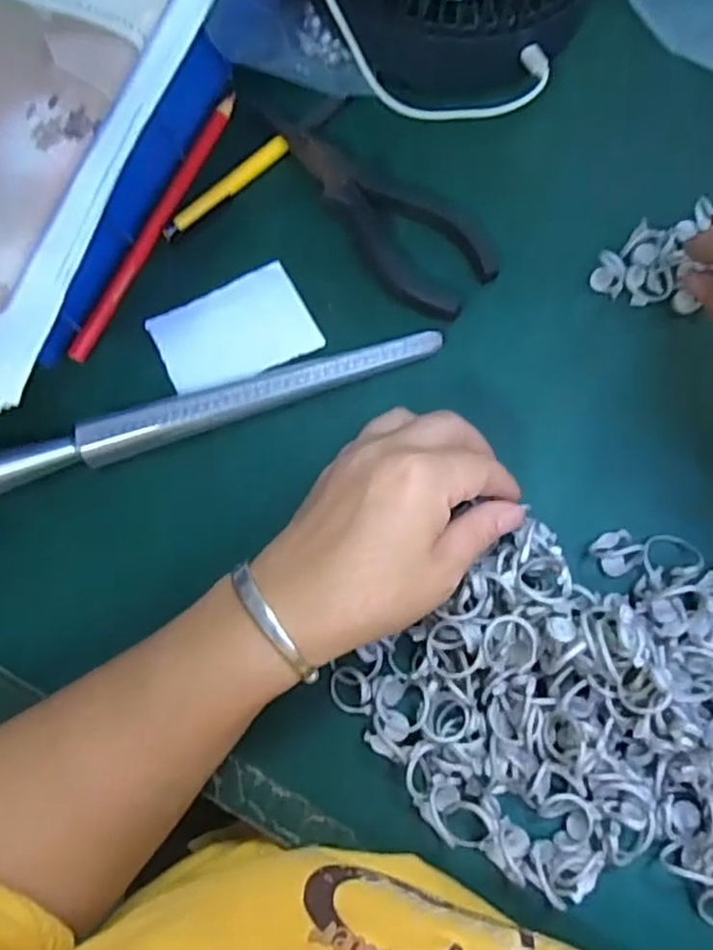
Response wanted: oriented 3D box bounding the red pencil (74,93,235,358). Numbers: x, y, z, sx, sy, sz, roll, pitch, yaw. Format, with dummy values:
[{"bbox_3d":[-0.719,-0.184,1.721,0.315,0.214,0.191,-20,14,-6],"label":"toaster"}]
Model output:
[{"bbox_3d":[-0.106,-0.133,0.361,0.011,0.006,0.165,26,81,8],"label":"red pencil"}]

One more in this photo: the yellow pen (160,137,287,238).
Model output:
[{"bbox_3d":[-0.070,-0.153,0.362,0.080,0.006,0.011,-38,79,-5],"label":"yellow pen"}]

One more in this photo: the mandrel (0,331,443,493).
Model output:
[{"bbox_3d":[-0.074,-0.033,0.334,0.234,0.023,0.022,-20,80,-1],"label":"mandrel"}]

